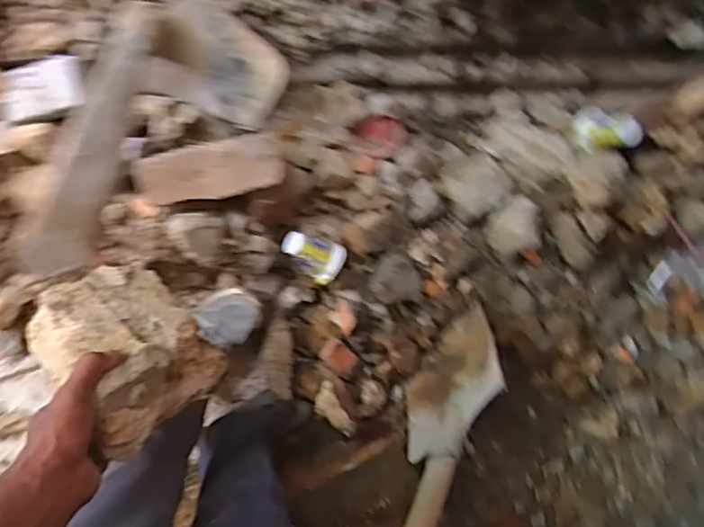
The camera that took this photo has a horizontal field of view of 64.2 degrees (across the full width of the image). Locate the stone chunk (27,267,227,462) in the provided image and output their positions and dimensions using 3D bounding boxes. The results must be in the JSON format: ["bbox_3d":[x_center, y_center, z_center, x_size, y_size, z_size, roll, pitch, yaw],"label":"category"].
[{"bbox_3d":[-0.233,0.092,0.572,0.117,0.126,0.181,-43,98,2],"label":"stone chunk"}]

